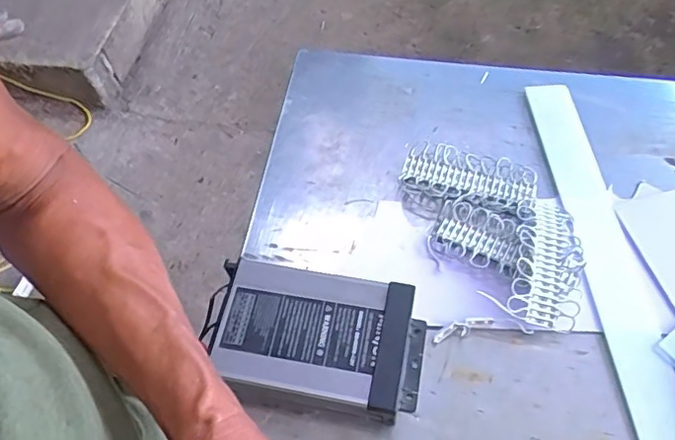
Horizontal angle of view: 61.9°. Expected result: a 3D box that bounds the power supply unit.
[{"bbox_3d":[-0.022,0.109,0.500,0.189,0.054,0.116,9,57,8],"label":"power supply unit"}]

